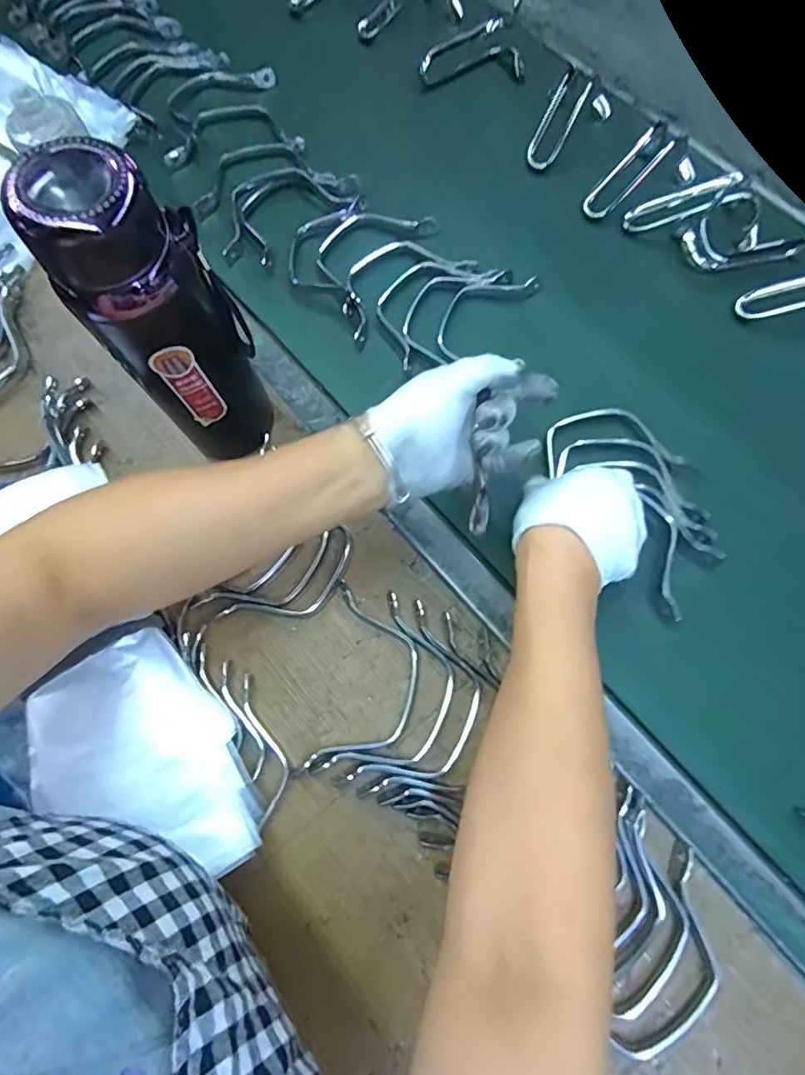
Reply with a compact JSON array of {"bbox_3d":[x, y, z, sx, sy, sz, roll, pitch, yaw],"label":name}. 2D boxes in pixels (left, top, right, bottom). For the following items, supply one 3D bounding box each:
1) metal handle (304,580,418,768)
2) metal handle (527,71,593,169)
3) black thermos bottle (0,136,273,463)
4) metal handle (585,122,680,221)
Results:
[{"bbox_3d":[-0.024,0.105,0.411,0.070,0.017,0.137,8,72,3],"label":"metal handle"},{"bbox_3d":[0.165,-0.441,0.575,0.032,0.011,0.102,28,92,9],"label":"metal handle"},{"bbox_3d":[-0.149,-0.131,0.370,0.081,0.236,0.067,-29,74,-9],"label":"black thermos bottle"},{"bbox_3d":[0.233,-0.374,0.551,0.120,0.023,0.034,-44,76,5],"label":"metal handle"}]

